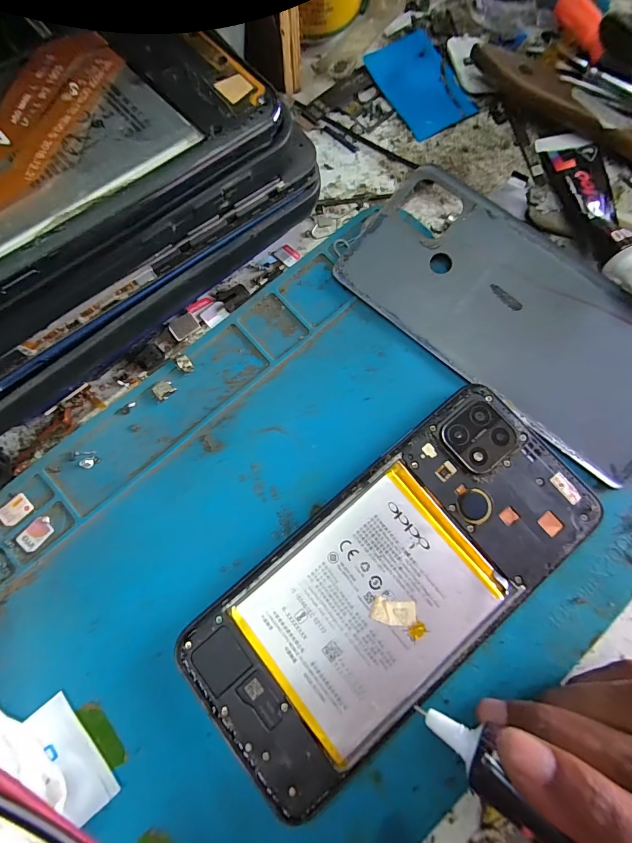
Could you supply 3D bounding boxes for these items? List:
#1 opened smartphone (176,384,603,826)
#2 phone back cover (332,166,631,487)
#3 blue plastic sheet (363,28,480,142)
[{"bbox_3d":[0.031,0.059,0.132,0.157,0.010,0.073,-40,80,-8],"label":"opened smartphone"},{"bbox_3d":[0.089,-0.049,0.154,0.156,0.005,0.075,41,90,7],"label":"phone back cover"},{"bbox_3d":[0.056,-0.182,0.186,0.037,0.004,0.058,-31,84,0],"label":"blue plastic sheet"}]

